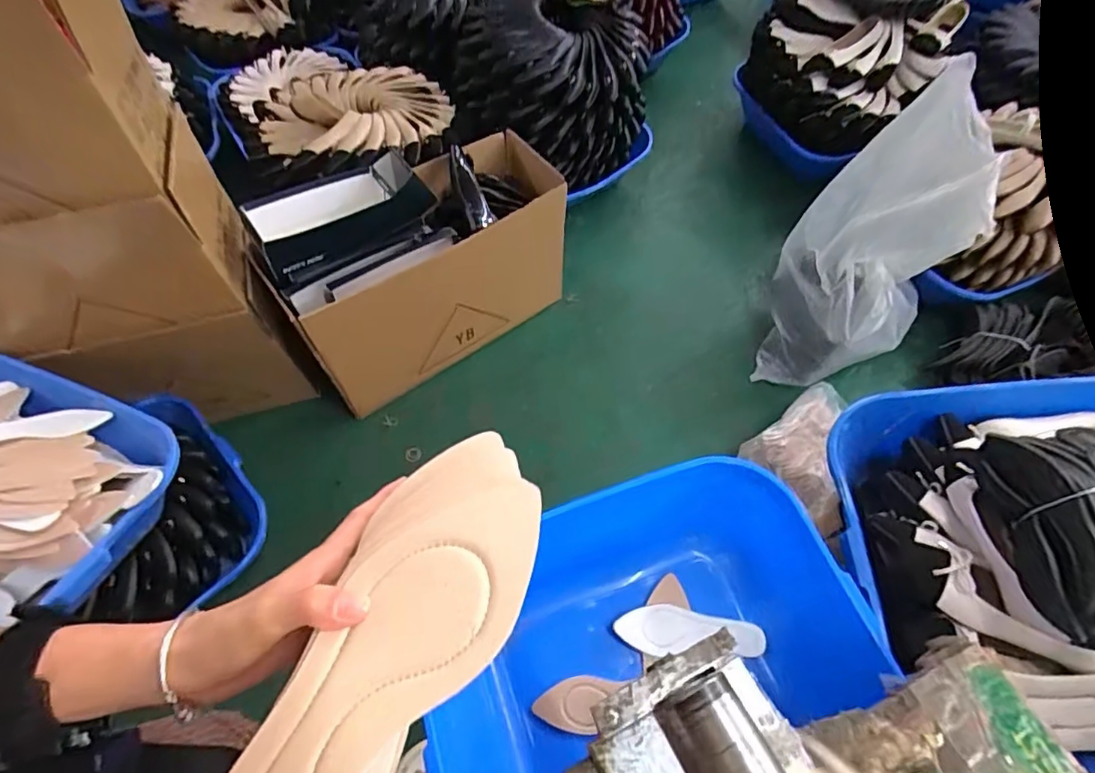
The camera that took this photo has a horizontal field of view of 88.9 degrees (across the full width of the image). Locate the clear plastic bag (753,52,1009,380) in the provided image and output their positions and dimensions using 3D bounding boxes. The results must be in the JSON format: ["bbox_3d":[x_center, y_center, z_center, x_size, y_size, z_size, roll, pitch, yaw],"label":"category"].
[{"bbox_3d":[0.787,-0.336,1.345,0.360,0.796,0.293,32,25,17],"label":"clear plastic bag"}]

